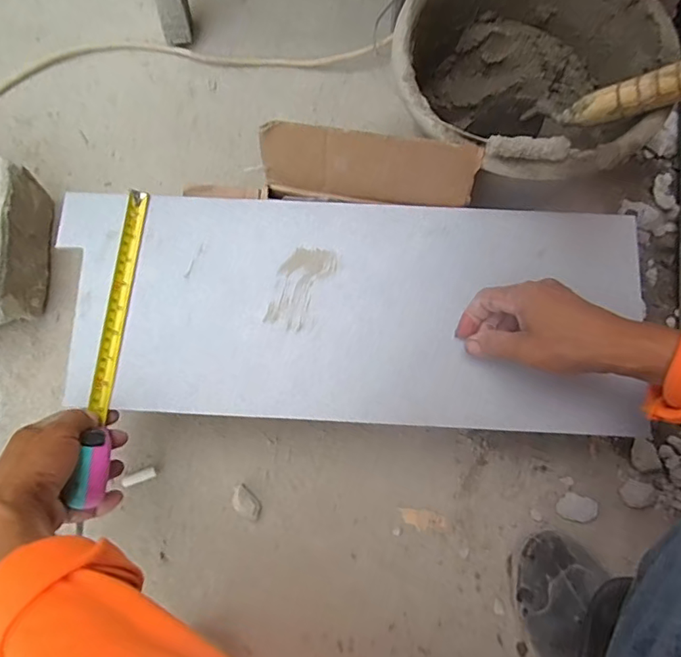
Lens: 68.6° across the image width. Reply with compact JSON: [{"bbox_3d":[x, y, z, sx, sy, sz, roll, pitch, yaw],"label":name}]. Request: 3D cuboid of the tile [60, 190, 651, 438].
[{"bbox_3d":[0.007,-0.021,0.502,0.556,0.014,0.226,3,79,1],"label":"tile"}]

